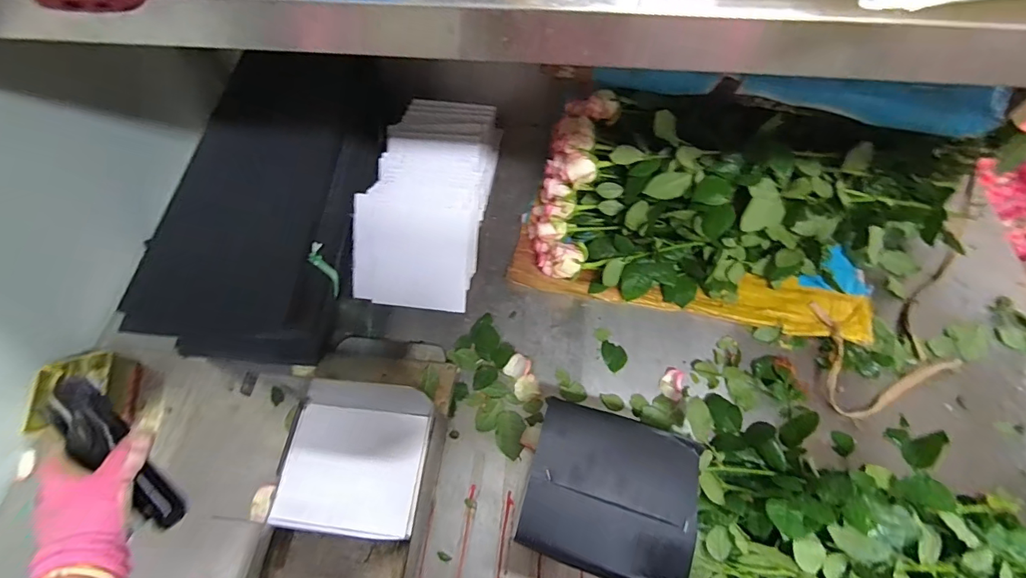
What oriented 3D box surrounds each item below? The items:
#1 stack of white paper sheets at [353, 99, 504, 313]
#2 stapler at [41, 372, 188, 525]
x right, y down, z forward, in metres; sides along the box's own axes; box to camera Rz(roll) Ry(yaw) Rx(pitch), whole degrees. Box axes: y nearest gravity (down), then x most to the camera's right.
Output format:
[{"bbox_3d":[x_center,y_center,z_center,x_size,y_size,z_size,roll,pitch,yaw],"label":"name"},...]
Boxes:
[{"bbox_3d":[-0.145,-0.156,0.789,0.190,0.111,0.366,6,63,6],"label":"stack of white paper sheets"},{"bbox_3d":[-0.388,0.162,0.441,0.172,0.033,0.054,46,72,2],"label":"stapler"}]

